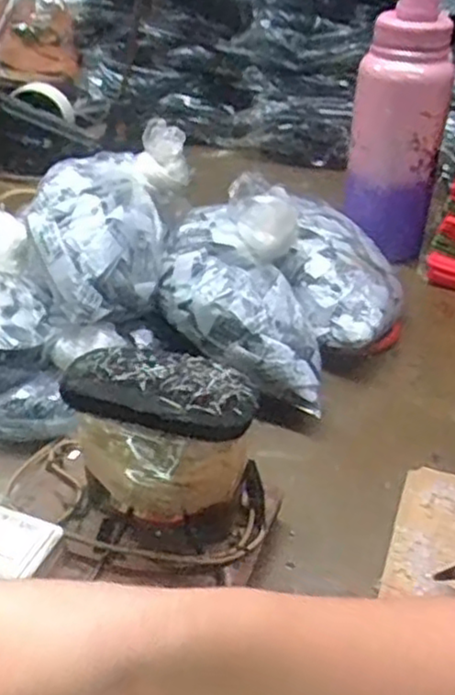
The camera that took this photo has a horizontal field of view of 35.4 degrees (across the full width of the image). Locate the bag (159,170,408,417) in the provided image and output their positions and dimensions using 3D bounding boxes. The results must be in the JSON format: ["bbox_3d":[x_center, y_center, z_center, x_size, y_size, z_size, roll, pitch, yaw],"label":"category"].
[{"bbox_3d":[0.062,-0.071,0.613,0.171,0.121,0.260,21,39,26],"label":"bag"}]

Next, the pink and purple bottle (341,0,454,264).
[{"bbox_3d":[0.176,-0.219,0.727,0.092,0.259,0.098,8,35,9],"label":"pink and purple bottle"}]

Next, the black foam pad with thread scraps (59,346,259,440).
[{"bbox_3d":[-0.035,0.022,0.375,0.100,0.017,0.045,13,36,16],"label":"black foam pad with thread scraps"}]

